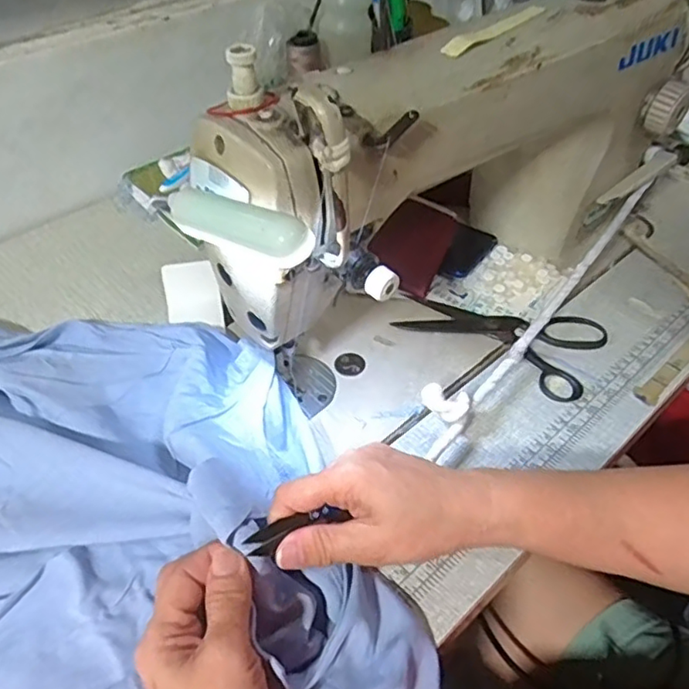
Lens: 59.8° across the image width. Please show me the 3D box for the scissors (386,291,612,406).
[{"bbox_3d":[0.130,-0.015,0.506,0.161,0.007,0.094,24,51,19],"label":"scissors"}]

